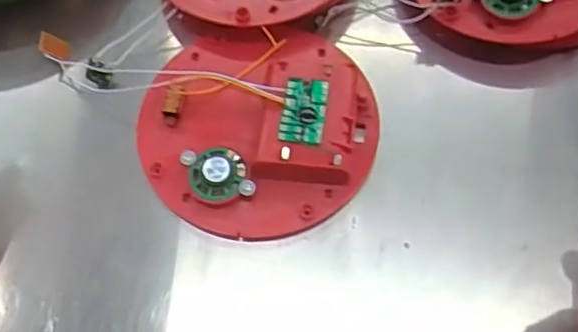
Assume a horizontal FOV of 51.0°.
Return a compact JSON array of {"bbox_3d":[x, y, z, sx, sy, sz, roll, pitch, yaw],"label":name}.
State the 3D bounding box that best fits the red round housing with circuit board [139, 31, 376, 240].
[{"bbox_3d":[-0.016,-0.023,0.311,0.118,0.026,0.114,-1,63,2],"label":"red round housing with circuit board"}]

